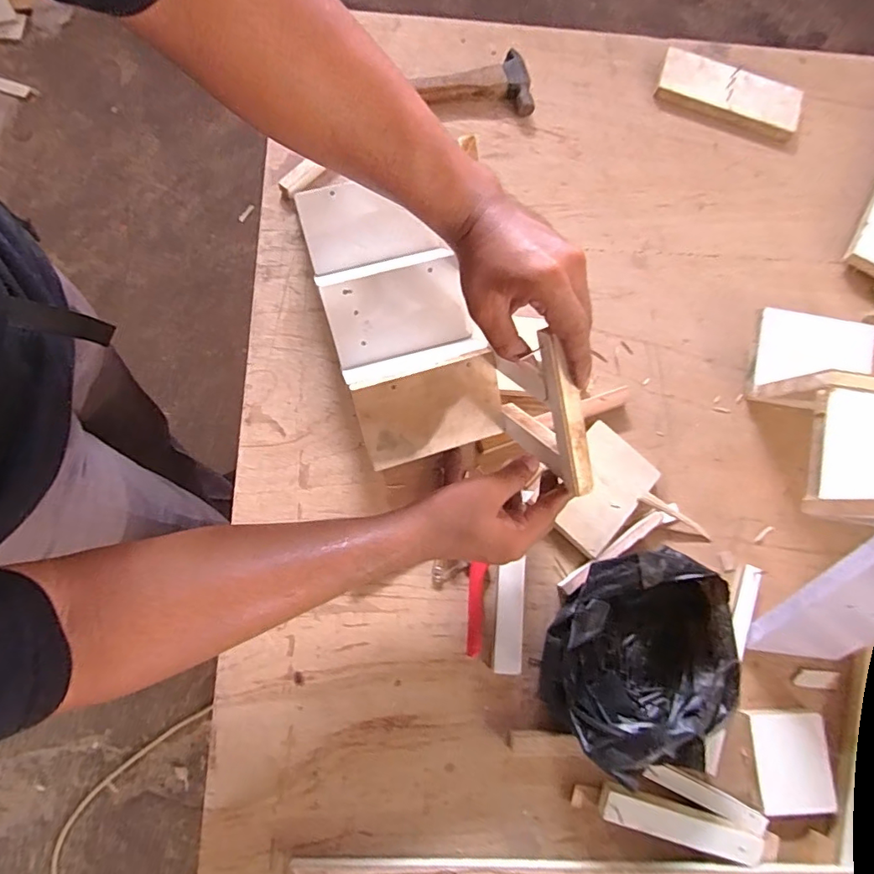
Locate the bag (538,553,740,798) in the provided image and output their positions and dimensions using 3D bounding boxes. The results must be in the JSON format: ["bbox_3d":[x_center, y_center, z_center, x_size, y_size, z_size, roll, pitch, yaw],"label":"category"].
[{"bbox_3d":[0.198,0.200,0.495,0.203,0.108,0.157,-29,79,-11],"label":"bag"}]

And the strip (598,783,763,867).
[{"bbox_3d":[0.229,0.367,0.490,0.146,0.018,0.030,16,74,-1],"label":"strip"}]

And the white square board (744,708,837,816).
[{"bbox_3d":[0.358,0.325,0.520,0.078,0.010,0.089,0,75,-6],"label":"white square board"}]

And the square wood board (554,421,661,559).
[{"bbox_3d":[0.178,0.058,0.579,0.088,0.019,0.130,41,75,6],"label":"square wood board"}]

